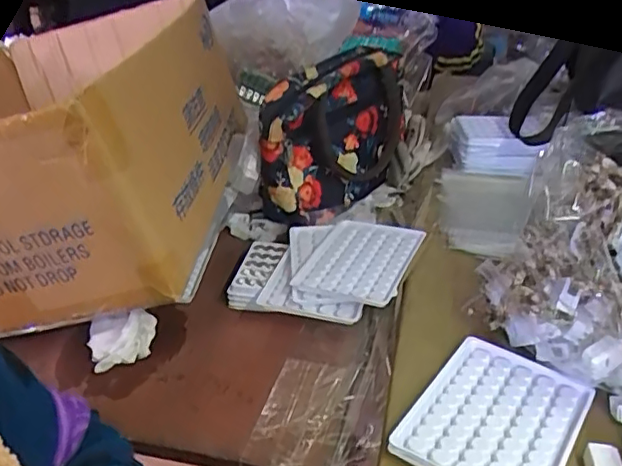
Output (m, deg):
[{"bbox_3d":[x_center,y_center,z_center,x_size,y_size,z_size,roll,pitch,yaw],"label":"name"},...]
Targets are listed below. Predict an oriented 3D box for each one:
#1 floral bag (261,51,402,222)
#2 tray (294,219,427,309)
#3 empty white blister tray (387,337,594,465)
[{"bbox_3d":[0.035,-0.123,0.696,0.099,0.139,0.245,12,32,21],"label":"floral bag"},{"bbox_3d":[0.045,0.025,0.568,0.094,0.015,0.126,13,33,22],"label":"tray"},{"bbox_3d":[0.121,0.120,0.390,0.092,0.012,0.126,19,35,30],"label":"empty white blister tray"}]

